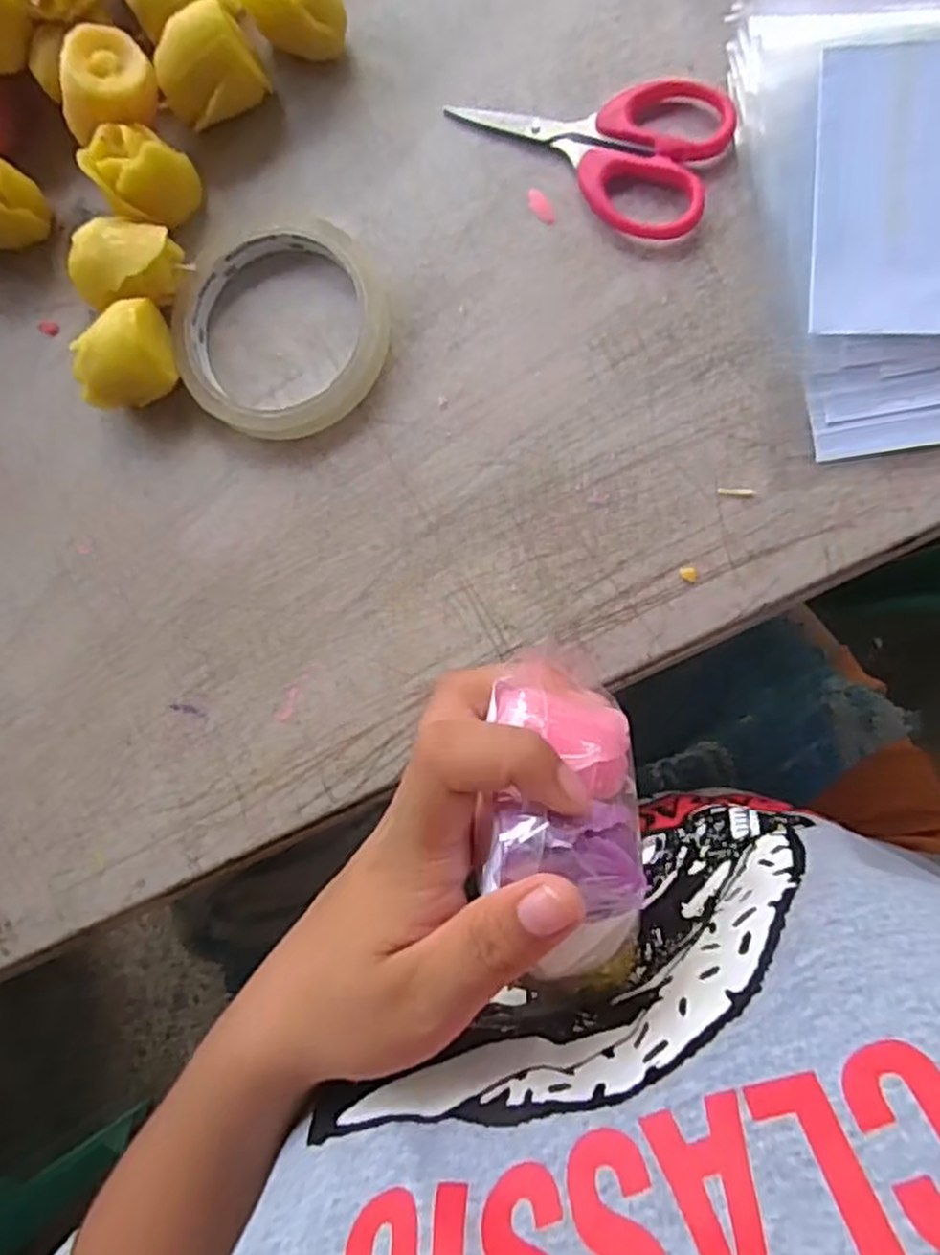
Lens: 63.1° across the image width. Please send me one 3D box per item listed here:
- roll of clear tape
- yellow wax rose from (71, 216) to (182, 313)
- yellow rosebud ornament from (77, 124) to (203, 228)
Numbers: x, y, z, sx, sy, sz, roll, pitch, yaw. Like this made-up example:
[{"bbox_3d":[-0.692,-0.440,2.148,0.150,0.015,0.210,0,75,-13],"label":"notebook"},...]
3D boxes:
[{"bbox_3d":[-0.081,-0.129,0.325,0.088,0.013,0.097,-20,84,7],"label":"roll of clear tape"},{"bbox_3d":[-0.144,-0.151,0.325,0.037,0.035,0.037,23,90,10],"label":"yellow wax rose"},{"bbox_3d":[-0.137,-0.188,0.324,0.031,0.038,0.031,23,90,10],"label":"yellow rosebud ornament"}]

